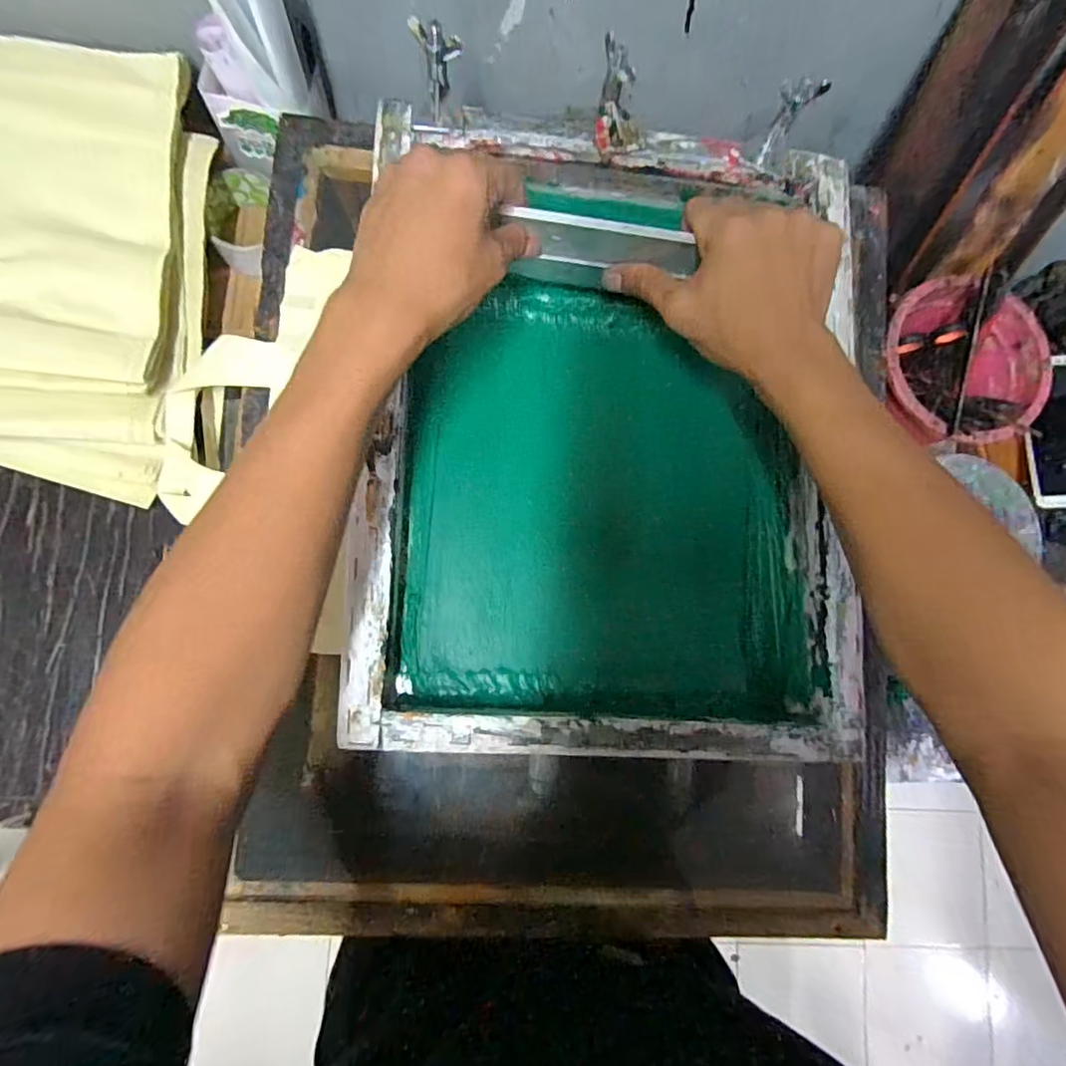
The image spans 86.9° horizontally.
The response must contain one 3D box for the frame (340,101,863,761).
[{"bbox_3d":[0.067,-0.060,0.413,0.365,0.056,0.421,3,82,-4],"label":"frame"}]

